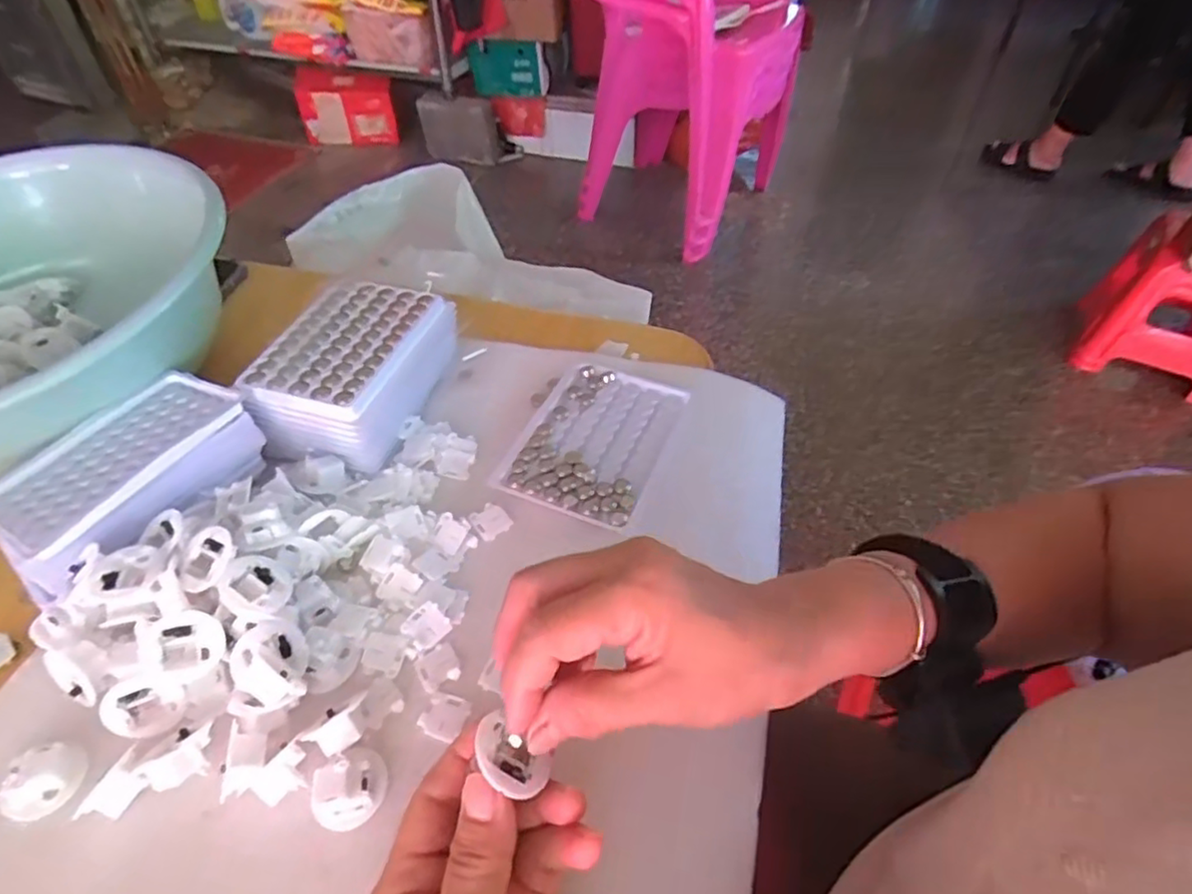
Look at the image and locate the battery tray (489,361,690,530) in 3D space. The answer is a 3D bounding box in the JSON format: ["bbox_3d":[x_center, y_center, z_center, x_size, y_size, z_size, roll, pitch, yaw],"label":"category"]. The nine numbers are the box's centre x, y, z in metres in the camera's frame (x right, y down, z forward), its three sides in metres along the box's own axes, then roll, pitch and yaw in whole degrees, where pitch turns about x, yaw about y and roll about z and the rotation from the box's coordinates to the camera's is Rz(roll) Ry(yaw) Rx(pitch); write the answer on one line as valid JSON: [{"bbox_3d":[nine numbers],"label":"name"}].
[{"bbox_3d":[0.000,-0.006,0.429,0.088,0.010,0.127,19,50,16],"label":"battery tray"}]

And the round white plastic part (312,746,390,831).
[{"bbox_3d":[-0.107,0.148,0.283,0.031,0.017,0.025,-31,55,-25],"label":"round white plastic part"}]

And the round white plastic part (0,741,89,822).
[{"bbox_3d":[-0.244,0.146,0.286,0.024,0.017,0.030,32,55,25],"label":"round white plastic part"}]

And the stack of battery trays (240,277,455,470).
[{"bbox_3d":[-0.161,-0.052,0.434,0.088,0.045,0.134,14,49,12],"label":"stack of battery trays"}]

